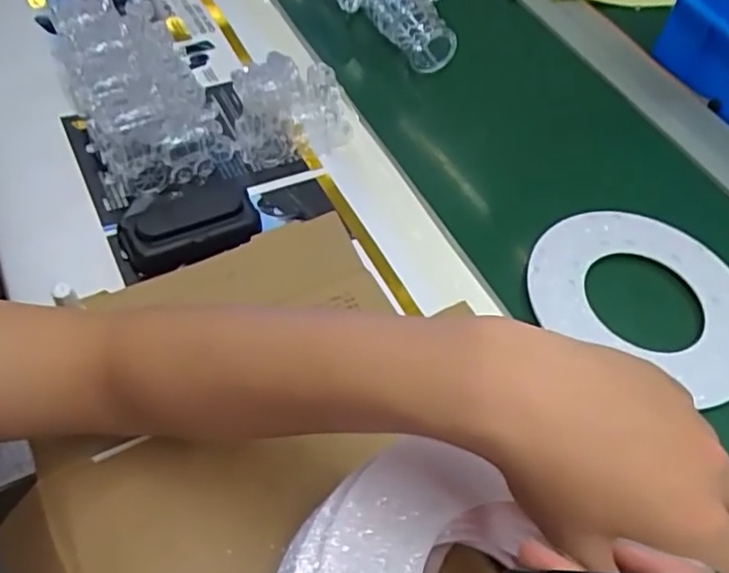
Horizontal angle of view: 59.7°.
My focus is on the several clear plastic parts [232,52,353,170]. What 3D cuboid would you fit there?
[{"bbox_3d":[-0.060,-0.153,0.554,0.103,0.101,0.033,-13,58,-17],"label":"several clear plastic parts"}]

